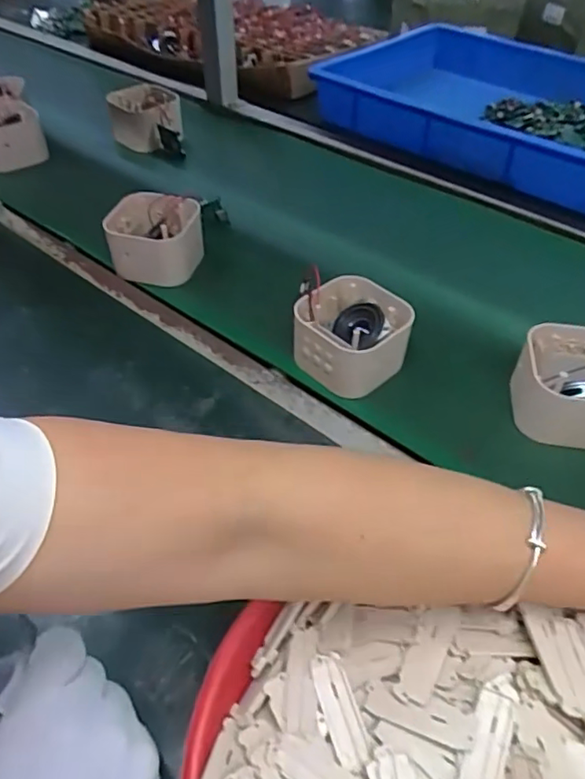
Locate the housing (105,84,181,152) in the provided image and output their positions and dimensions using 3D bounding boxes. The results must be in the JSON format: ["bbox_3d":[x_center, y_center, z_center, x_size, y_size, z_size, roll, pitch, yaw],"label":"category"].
[{"bbox_3d":[-0.213,-0.394,0.841,0.098,0.069,0.082,-11,47,-11],"label":"housing"}]

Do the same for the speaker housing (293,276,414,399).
[{"bbox_3d":[0.054,-0.049,0.523,0.101,0.057,0.089,28,54,25],"label":"speaker housing"}]

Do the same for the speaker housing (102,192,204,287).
[{"bbox_3d":[-0.146,-0.164,0.625,0.095,0.070,0.079,5,46,4],"label":"speaker housing"}]

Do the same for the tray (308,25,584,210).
[{"bbox_3d":[0.345,-0.417,0.856,0.549,0.074,0.382,32,54,27],"label":"tray"}]

